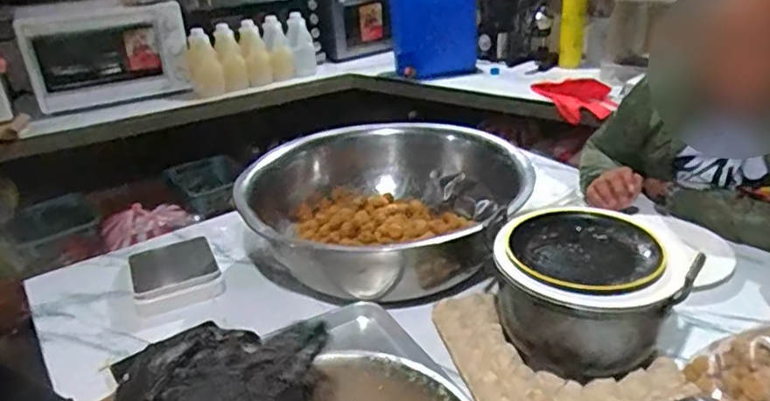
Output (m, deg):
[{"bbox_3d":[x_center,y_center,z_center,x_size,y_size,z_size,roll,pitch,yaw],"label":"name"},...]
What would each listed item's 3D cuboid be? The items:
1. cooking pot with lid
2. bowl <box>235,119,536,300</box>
[{"bbox_3d":[0.281,0.131,0.843,0.215,0.148,0.222,-3,27,1],"label":"cooking pot with lid"},{"bbox_3d":[0.003,0.018,1.193,0.539,0.196,0.543,-3,27,1],"label":"bowl"}]

